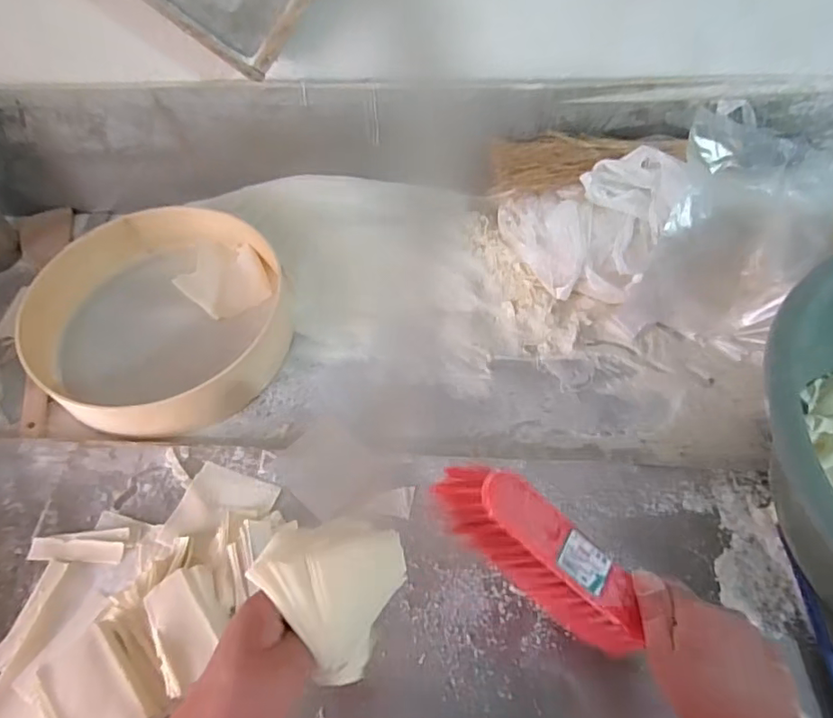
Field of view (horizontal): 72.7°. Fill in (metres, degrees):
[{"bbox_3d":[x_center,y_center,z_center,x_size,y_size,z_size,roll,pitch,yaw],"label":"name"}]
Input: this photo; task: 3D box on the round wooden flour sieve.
[{"bbox_3d":[-0.308,-0.061,0.685,0.291,0.065,0.320,0,58,0],"label":"round wooden flour sieve"}]

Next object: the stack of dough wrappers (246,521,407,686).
[{"bbox_3d":[-0.057,0.147,0.365,0.080,0.060,0.084,24,57,14],"label":"stack of dough wrappers"}]

